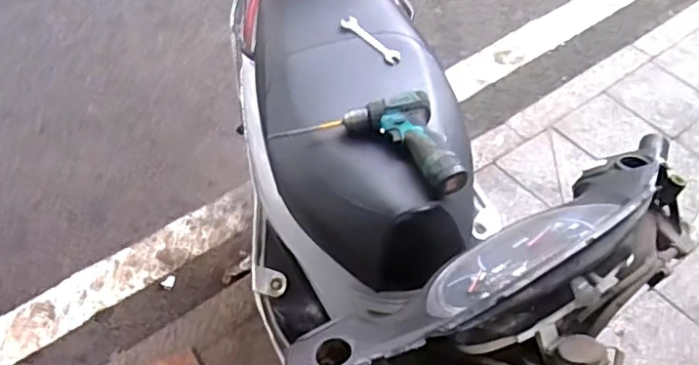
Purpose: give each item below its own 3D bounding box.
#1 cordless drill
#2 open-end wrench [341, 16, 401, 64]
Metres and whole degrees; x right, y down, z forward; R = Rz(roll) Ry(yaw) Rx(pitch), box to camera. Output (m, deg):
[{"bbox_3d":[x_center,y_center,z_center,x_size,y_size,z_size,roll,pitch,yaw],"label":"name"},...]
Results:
[{"bbox_3d":[0.050,-0.085,0.960,0.326,0.068,0.158,27,57,20],"label":"cordless drill"},{"bbox_3d":[0.040,-0.264,1.085,0.128,0.008,0.029,40,62,11],"label":"open-end wrench"}]

